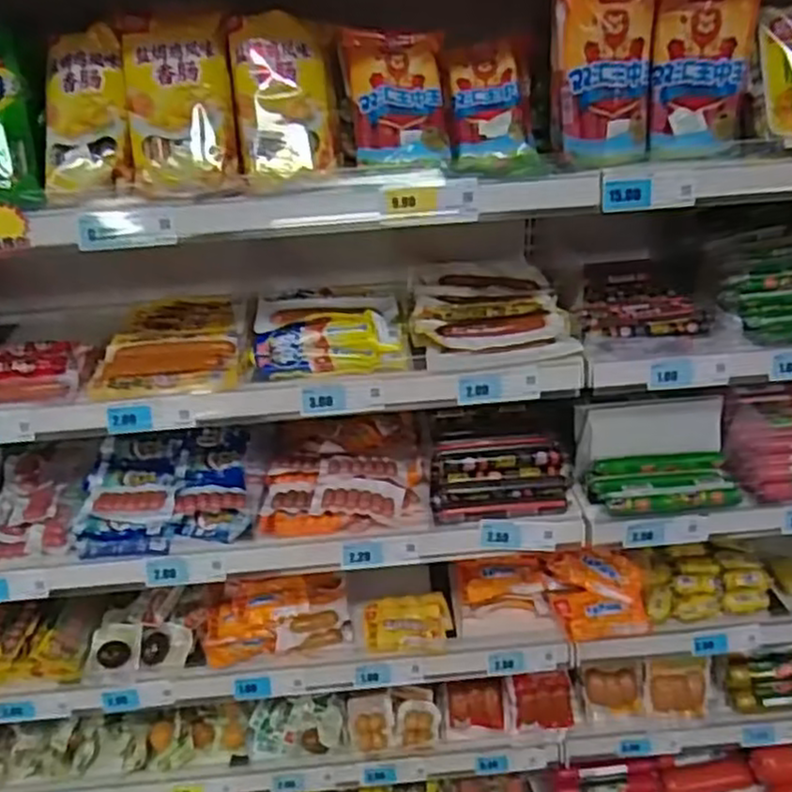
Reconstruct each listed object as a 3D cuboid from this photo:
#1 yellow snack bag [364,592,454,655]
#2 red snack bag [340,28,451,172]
[{"bbox_3d":[0.018,0.342,1.100,0.130,0.025,0.100,-6,30,-6],"label":"yellow snack bag"},{"bbox_3d":[-0.002,-0.326,0.804,0.110,0.030,0.188,-1,75,-3],"label":"red snack bag"}]

